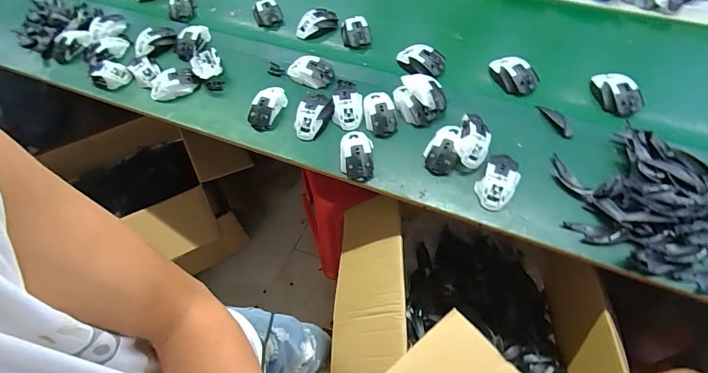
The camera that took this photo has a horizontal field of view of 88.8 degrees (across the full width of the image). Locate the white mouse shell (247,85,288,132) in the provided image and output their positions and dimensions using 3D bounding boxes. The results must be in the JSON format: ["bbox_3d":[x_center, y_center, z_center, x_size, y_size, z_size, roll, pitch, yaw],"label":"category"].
[{"bbox_3d":[-0.194,-0.183,0.815,0.064,0.037,0.119,25,63,16],"label":"white mouse shell"}]

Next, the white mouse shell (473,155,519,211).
[{"bbox_3d":[0.276,-0.016,0.684,0.065,0.040,0.122,29,64,18],"label":"white mouse shell"}]

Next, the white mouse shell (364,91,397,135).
[{"bbox_3d":[0.055,-0.162,0.777,0.067,0.035,0.110,-6,59,-2],"label":"white mouse shell"}]

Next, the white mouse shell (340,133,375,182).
[{"bbox_3d":[0.005,-0.068,0.733,0.066,0.035,0.110,0,59,1],"label":"white mouse shell"}]

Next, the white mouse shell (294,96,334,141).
[{"bbox_3d":[-0.087,-0.153,0.789,0.072,0.042,0.112,20,62,13],"label":"white mouse shell"}]

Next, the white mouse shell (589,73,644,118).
[{"bbox_3d":[0.555,-0.197,0.771,0.076,0.042,0.116,-26,62,-14],"label":"white mouse shell"}]

